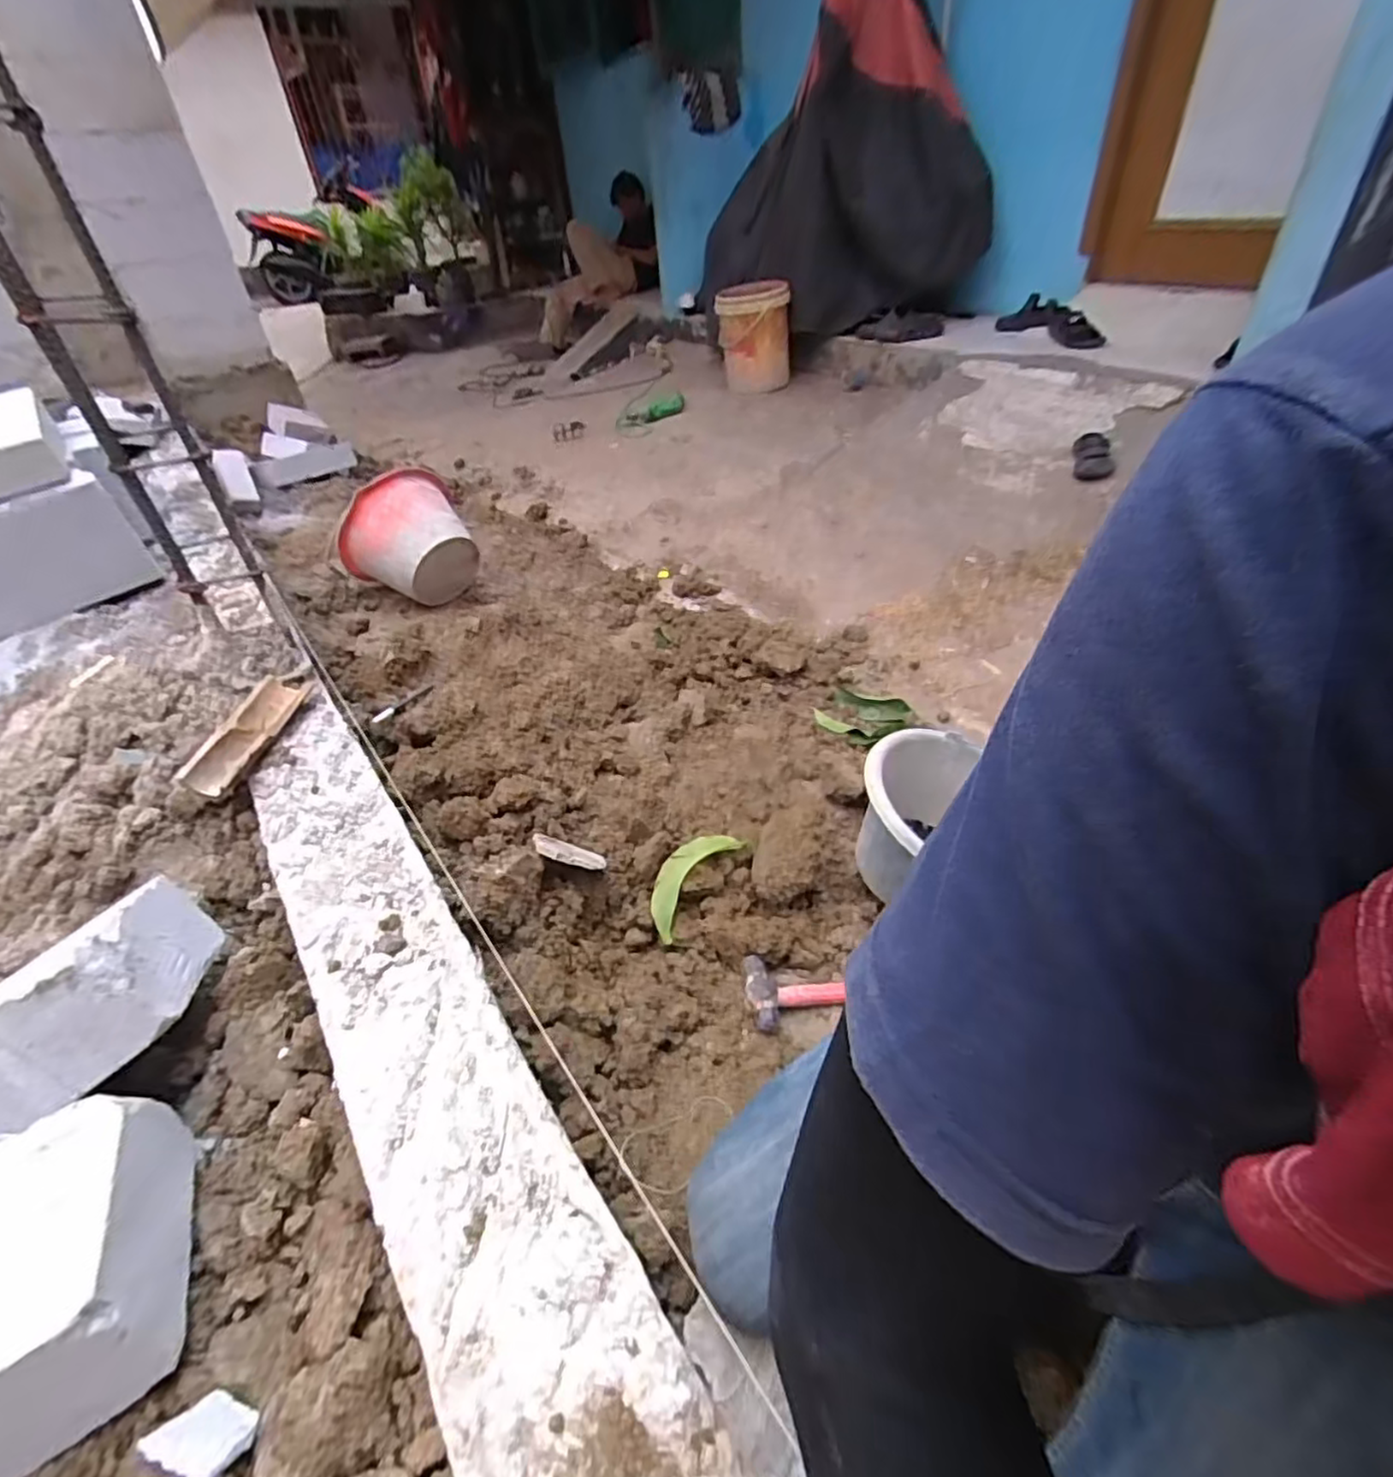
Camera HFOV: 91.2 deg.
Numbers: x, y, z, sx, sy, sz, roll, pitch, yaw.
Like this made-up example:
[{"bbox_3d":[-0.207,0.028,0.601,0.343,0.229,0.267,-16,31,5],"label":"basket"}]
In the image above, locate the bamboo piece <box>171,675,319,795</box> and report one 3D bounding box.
[{"bbox_3d":[-0.550,-0.012,0.841,0.072,0.033,0.194,4,39,12],"label":"bamboo piece"}]

